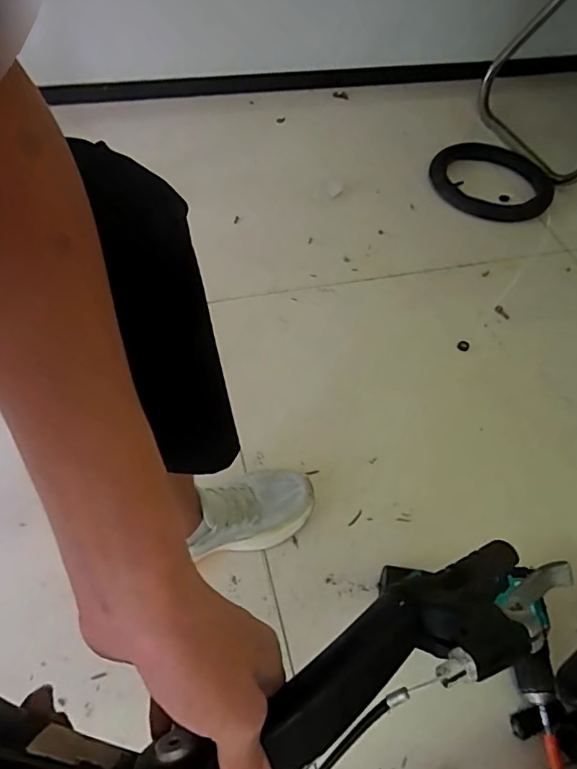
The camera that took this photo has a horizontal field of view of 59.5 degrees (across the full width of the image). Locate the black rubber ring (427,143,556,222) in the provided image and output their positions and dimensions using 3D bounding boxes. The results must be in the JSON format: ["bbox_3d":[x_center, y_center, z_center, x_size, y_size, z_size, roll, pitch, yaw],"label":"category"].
[{"bbox_3d":[0.494,-0.490,1.214,0.309,0.023,0.274,14,55,4],"label":"black rubber ring"}]

